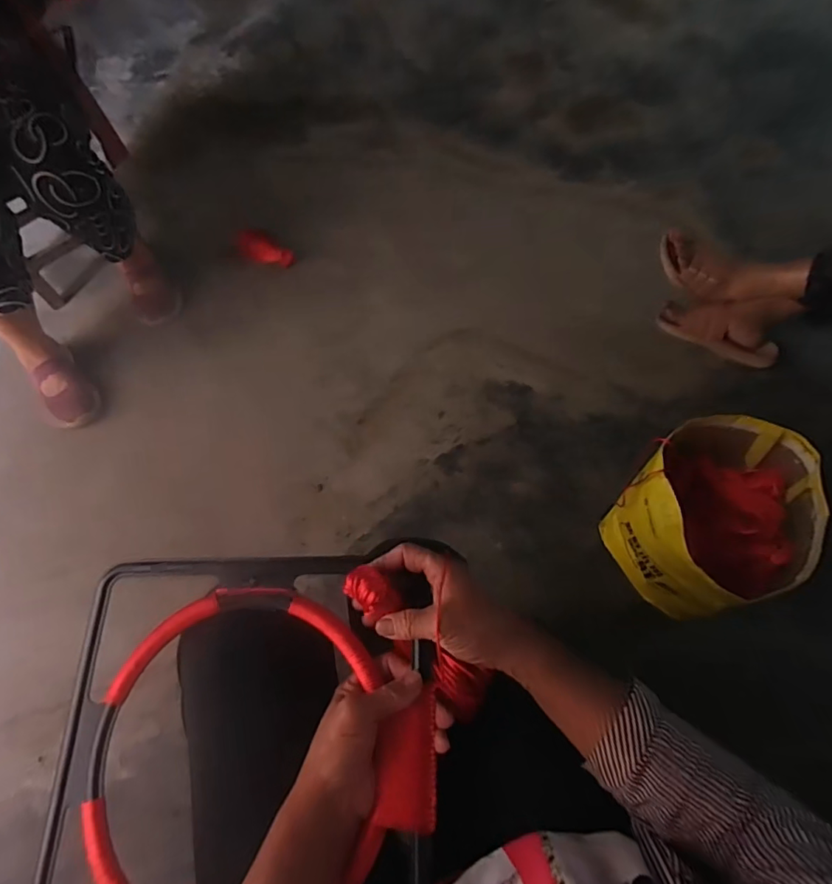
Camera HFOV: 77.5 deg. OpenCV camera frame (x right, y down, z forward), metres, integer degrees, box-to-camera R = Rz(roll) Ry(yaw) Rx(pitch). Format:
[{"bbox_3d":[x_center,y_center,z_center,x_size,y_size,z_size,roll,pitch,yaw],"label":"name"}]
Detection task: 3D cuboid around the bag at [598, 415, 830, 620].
[{"bbox_3d":[0.438,0.123,0.793,0.226,0.247,0.236,-21,65,-7],"label":"bag"}]

